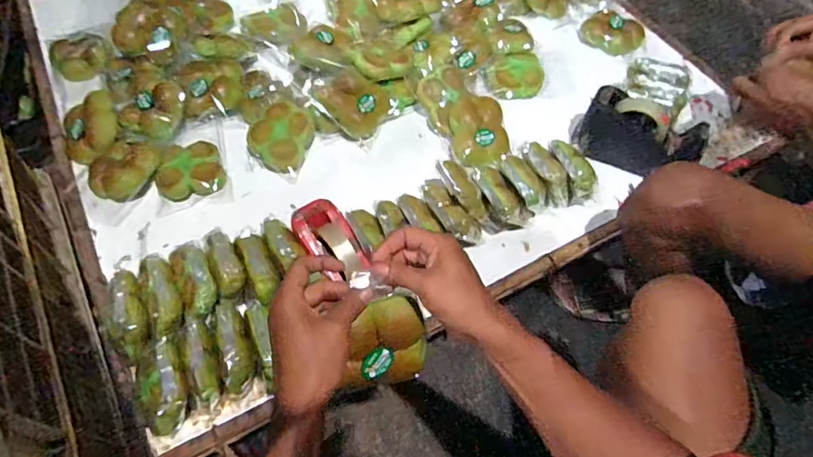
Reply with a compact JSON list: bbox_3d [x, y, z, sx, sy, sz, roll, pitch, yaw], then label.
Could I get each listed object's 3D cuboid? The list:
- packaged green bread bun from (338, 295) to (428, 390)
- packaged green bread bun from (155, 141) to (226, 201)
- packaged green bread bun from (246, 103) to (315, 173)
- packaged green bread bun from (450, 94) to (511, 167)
[{"bbox_3d":[-0.021,0.110,0.476,0.072,0.057,0.072,-8,60,-6],"label":"packaged green bread bun"},{"bbox_3d":[-0.364,-0.103,0.810,0.103,0.046,0.100,-21,63,-14],"label":"packaged green bread bun"},{"bbox_3d":[-0.219,-0.163,0.843,0.103,0.065,0.119,15,60,7],"label":"packaged green bread bun"},{"bbox_3d":[0.128,-0.173,0.876,0.105,0.065,0.122,-14,61,-10],"label":"packaged green bread bun"}]

